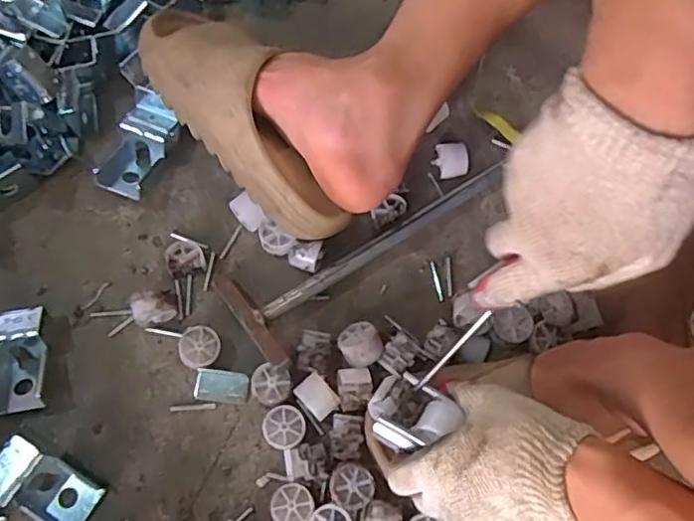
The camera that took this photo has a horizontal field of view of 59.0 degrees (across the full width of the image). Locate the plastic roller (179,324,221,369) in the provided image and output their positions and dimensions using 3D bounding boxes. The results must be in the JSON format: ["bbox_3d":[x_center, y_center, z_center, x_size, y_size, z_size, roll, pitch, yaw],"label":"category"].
[{"bbox_3d":[-0.126,0.076,0.530,0.033,0.022,0.035,1,70,-1],"label":"plastic roller"}]

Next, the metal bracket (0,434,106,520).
[{"bbox_3d":[-0.240,0.179,0.484,0.080,0.036,0.045,33,73,9],"label":"metal bracket"}]

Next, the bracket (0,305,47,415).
[{"bbox_3d":[-0.278,0.083,0.513,0.047,0.036,0.085,-6,71,-4],"label":"bracket"}]

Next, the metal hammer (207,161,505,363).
[{"bbox_3d":[0.025,-0.021,0.561,0.284,0.038,0.095,-33,75,-12],"label":"metal hammer"}]

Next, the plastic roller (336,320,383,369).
[{"bbox_3d":[0.012,0.072,0.527,0.034,0.030,0.026,-27,119,1],"label":"plastic roller"}]

